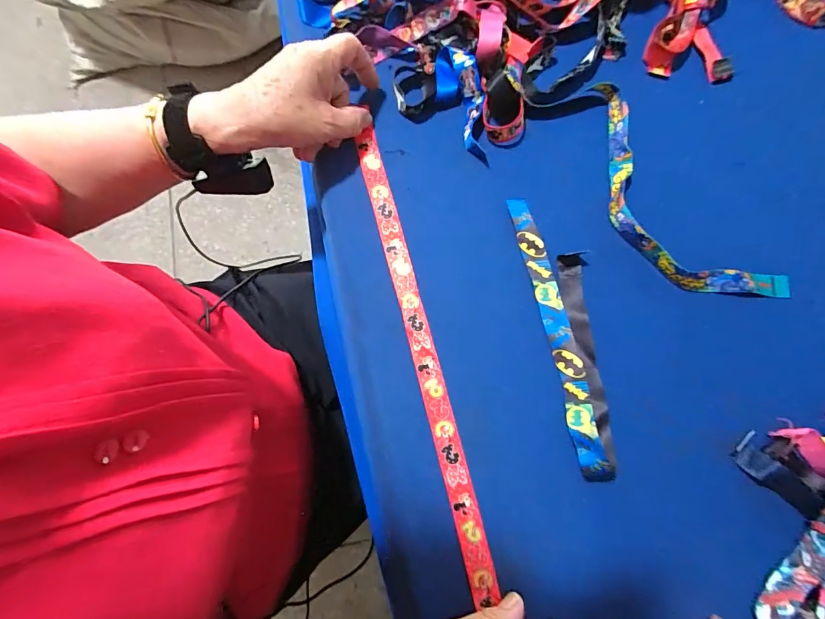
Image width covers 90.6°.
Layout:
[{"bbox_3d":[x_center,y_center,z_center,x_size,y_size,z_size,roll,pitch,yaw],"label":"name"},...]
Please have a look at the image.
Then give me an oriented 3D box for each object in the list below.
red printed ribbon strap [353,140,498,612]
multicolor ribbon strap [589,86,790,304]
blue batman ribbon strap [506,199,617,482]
[{"bbox_3d":[0.006,0.024,0.346,0.024,0.006,0.393,-15,77,-2],"label":"red printed ribbon strap"},{"bbox_3d":[0.216,-0.095,0.355,0.086,0.015,0.242,-35,78,-6],"label":"multicolor ribbon strap"},{"bbox_3d":[0.130,0.013,0.331,0.048,0.028,0.235,-10,77,0],"label":"blue batman ribbon strap"}]

